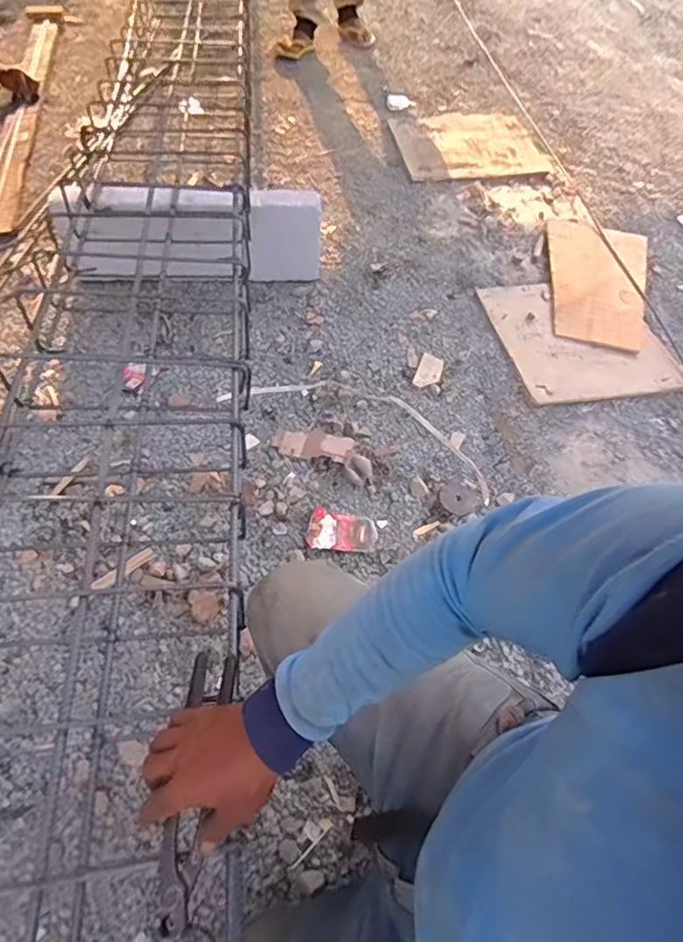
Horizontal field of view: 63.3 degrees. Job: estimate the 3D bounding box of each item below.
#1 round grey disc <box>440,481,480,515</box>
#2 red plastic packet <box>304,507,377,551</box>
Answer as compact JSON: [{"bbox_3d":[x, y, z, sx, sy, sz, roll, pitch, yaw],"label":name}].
[{"bbox_3d":[0.229,0.052,1.071,0.071,0.009,0.074,2,57,-3],"label":"round grey disc"},{"bbox_3d":[0.001,0.110,1.012,0.125,0.015,0.081,11,57,3],"label":"red plastic packet"}]

